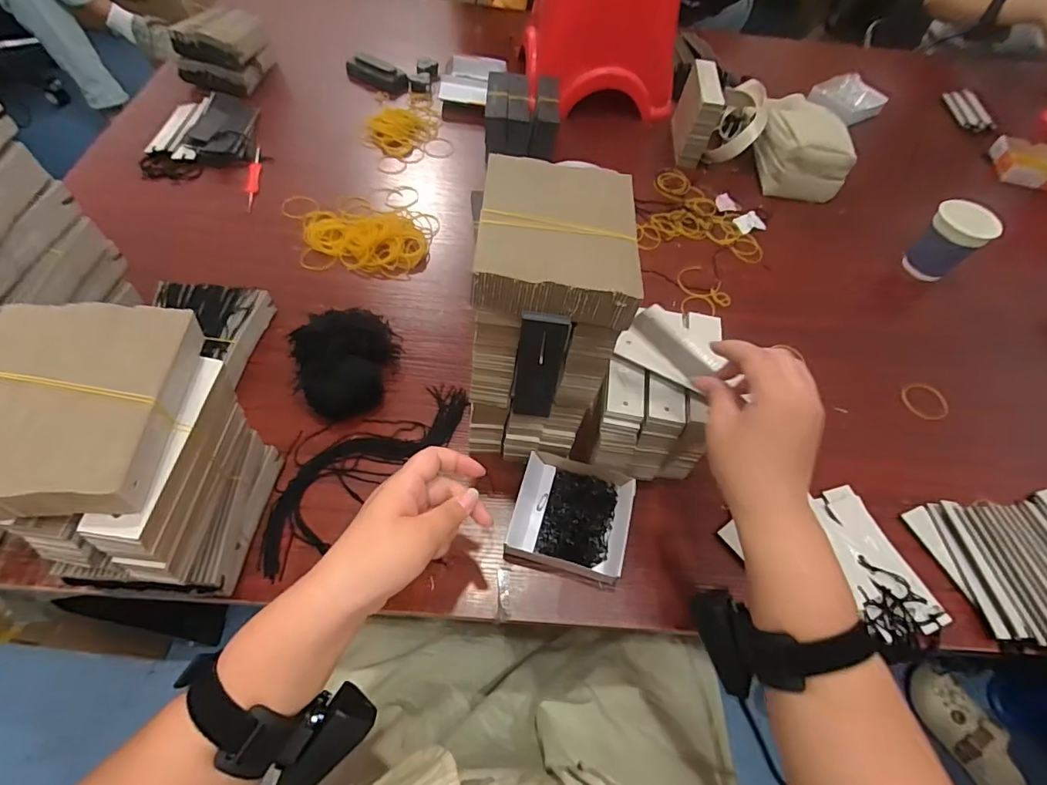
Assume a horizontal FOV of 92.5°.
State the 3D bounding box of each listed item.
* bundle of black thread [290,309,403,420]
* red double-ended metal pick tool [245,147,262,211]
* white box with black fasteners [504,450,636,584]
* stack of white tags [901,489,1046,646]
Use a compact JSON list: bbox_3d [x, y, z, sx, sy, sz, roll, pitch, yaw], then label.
[{"bbox_3d":[-0.184,-0.040,0.525,0.104,0.063,0.120,-14,60,-13],"label":"bundle of black thread"},{"bbox_3d":[-0.382,-0.304,0.714,0.016,0.020,0.115,-4,58,-7],"label":"red double-ended metal pick tool"},{"bbox_3d":[0.045,0.113,0.471,0.103,0.028,0.098,16,58,5],"label":"white box with black fasteners"},{"bbox_3d":[0.496,0.167,0.483,0.195,0.023,0.134,-4,58,-8],"label":"stack of white tags"}]

